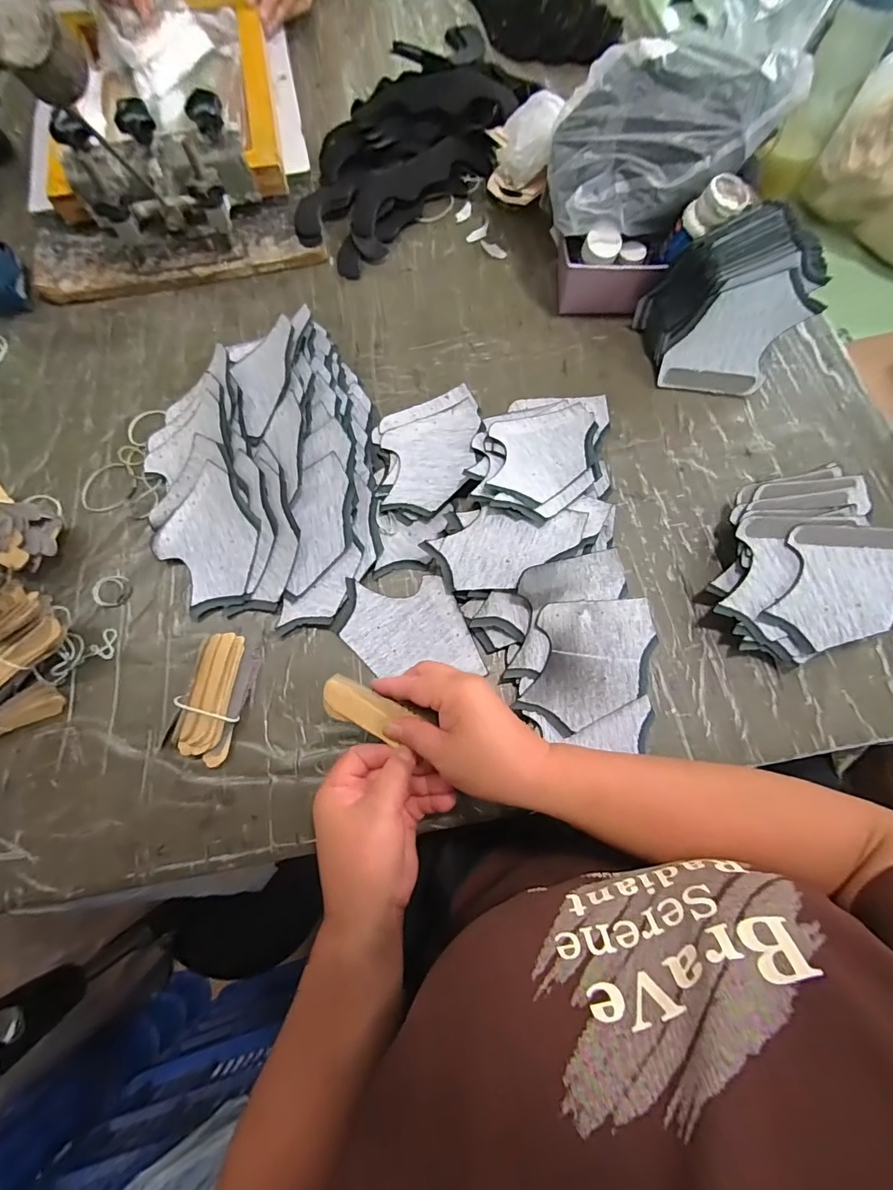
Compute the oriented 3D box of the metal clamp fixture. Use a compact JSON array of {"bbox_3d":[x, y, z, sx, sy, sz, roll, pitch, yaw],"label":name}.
[{"bbox_3d":[-0.314,-0.455,0.528,0.191,0.121,0.110,-21,73,-6],"label":"metal clamp fixture"}]

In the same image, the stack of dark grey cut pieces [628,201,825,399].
[{"bbox_3d":[0.290,-0.284,0.463,0.139,0.112,0.118,-9,72,-3],"label":"stack of dark grey cut pieces"}]

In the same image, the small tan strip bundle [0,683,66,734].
[{"bbox_3d":[-0.377,0.108,0.392,0.095,0.020,0.026,-31,75,-9],"label":"small tan strip bundle"}]

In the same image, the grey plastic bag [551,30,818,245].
[{"bbox_3d":[0.214,-0.433,0.440,0.218,0.092,0.110,-1,72,0],"label":"grey plastic bag"}]

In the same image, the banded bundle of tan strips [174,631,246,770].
[{"bbox_3d":[-0.202,0.088,0.398,0.044,0.021,0.106,1,72,1],"label":"banded bundle of tan strips"}]

